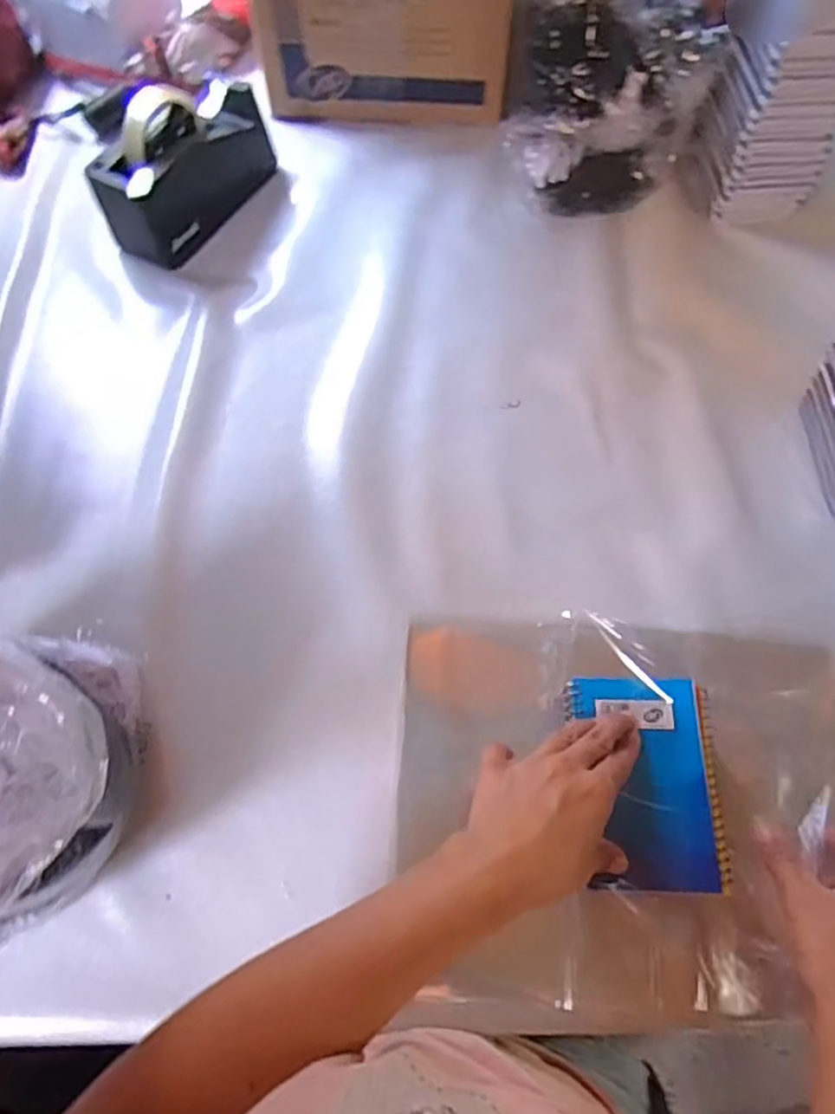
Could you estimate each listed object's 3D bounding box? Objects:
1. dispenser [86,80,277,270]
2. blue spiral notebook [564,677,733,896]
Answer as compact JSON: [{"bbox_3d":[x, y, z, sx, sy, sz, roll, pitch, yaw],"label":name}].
[{"bbox_3d":[-0.236,-0.405,0.697,0.068,0.109,0.199,29,69,13],"label":"dispenser"},{"bbox_3d":[0.148,0.143,0.435,0.091,0.015,0.129,2,68,1],"label":"blue spiral notebook"}]

